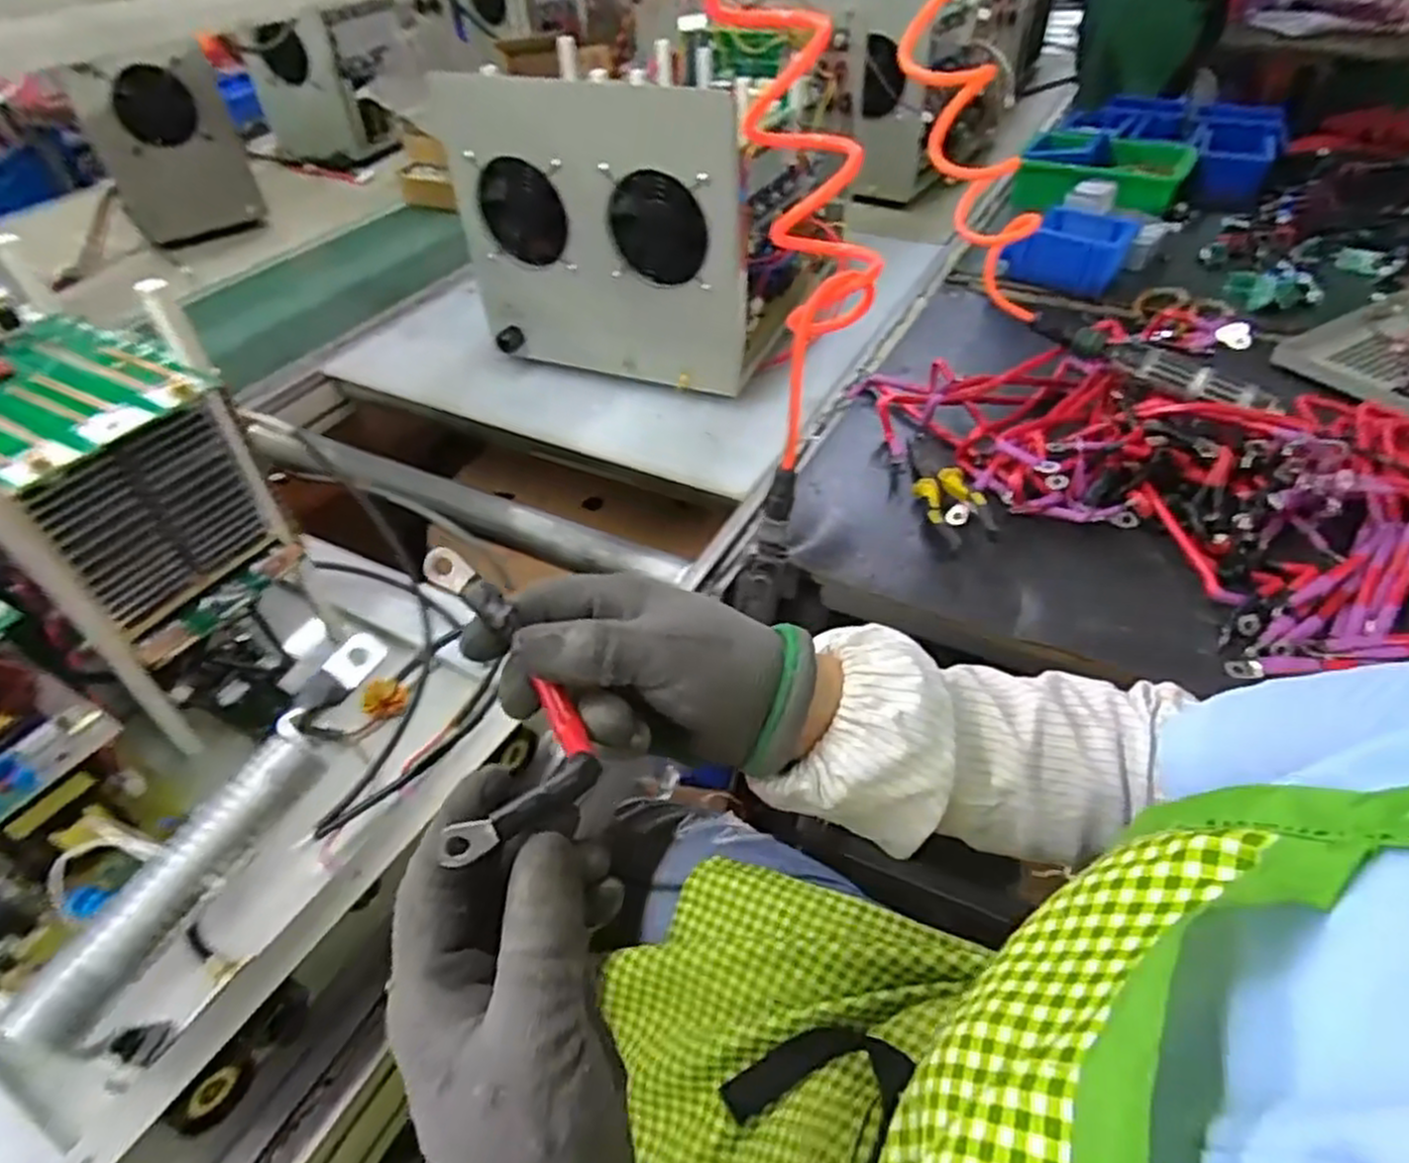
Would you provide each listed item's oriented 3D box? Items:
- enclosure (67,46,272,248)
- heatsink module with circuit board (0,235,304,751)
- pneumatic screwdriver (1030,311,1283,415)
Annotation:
[{"bbox_3d":[-0.836,-0.671,1.257,0.202,0.234,0.069,-27,49,-24],"label":"enclosure"},{"bbox_3d":[-0.394,-0.069,0.499,0.196,0.191,0.136,20,48,22],"label":"heatsink module with circuit board"},{"bbox_3d":[0.437,-0.218,0.770,0.040,0.026,0.232,-35,52,-29],"label":"pneumatic screwdriver"}]

